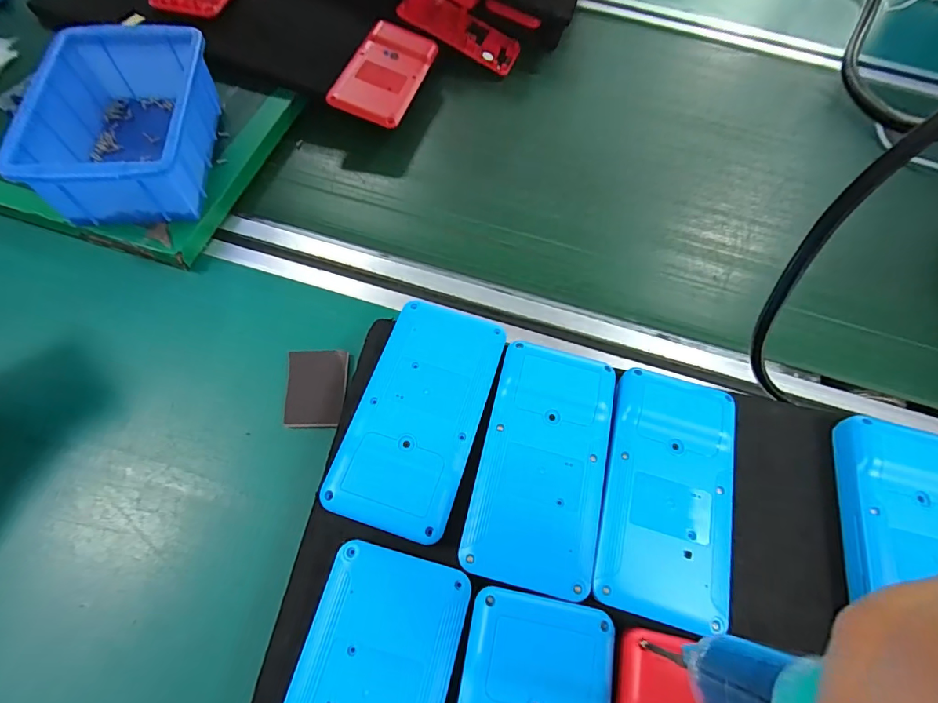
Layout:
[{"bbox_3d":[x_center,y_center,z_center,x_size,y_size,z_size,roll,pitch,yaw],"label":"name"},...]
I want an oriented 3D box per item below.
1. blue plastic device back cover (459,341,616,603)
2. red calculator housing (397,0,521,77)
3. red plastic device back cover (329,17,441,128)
[{"bbox_3d":[0.038,0.053,0.224,0.062,0.006,0.116,14,63,3],"label":"blue plastic device back cover"},{"bbox_3d":[-0.007,-0.320,0.446,0.119,0.006,0.057,26,63,-7],"label":"red calculator housing"},{"bbox_3d":[-0.072,-0.247,0.395,0.062,0.006,0.123,19,65,-1],"label":"red plastic device back cover"}]

